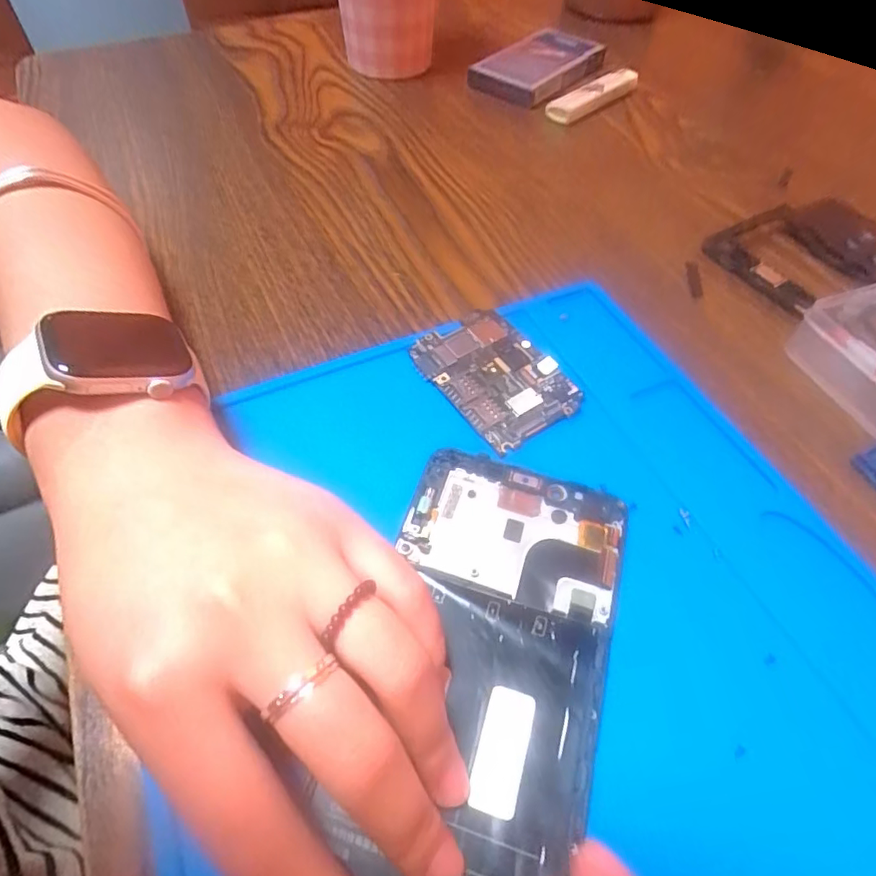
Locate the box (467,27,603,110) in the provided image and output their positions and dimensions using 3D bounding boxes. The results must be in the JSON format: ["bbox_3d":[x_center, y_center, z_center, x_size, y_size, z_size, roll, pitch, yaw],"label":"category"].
[{"bbox_3d":[0.073,-0.274,0.402,0.061,0.013,0.103,33,61,20],"label":"box"}]

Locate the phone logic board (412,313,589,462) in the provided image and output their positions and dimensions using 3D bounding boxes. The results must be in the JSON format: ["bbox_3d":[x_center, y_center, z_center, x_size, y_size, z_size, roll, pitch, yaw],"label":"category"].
[{"bbox_3d":[0.023,-0.027,0.231,0.046,0.004,0.066,-31,61,-20],"label":"phone logic board"}]

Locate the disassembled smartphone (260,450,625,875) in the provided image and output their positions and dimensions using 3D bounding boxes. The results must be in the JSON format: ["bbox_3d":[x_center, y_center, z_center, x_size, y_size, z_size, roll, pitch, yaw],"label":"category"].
[{"bbox_3d":[0.012,0.070,0.160,0.077,0.008,0.147,10,55,6],"label":"disassembled smartphone"}]

